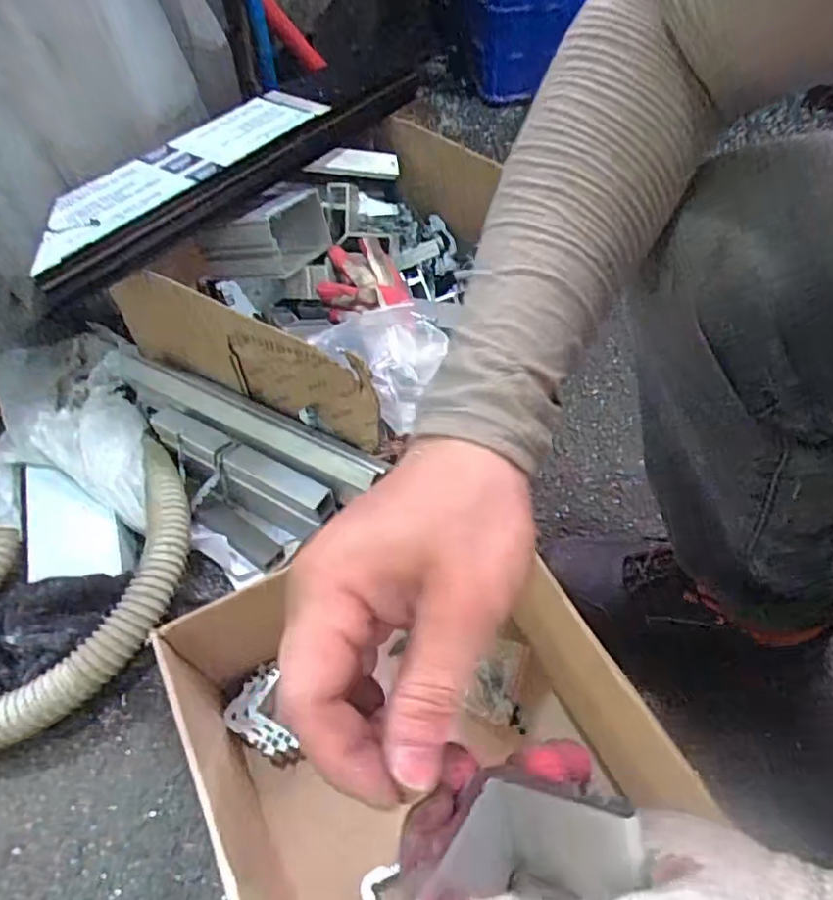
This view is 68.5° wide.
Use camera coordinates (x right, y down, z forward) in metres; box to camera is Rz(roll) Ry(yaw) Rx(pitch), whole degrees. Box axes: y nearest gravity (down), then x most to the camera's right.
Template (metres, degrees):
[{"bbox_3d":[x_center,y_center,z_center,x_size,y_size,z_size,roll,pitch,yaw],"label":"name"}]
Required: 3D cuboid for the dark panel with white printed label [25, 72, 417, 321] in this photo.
[{"bbox_3d":[-0.199,-0.373,0.759,0.128,0.069,0.643,29,59,23],"label":"dark panel with white printed label"}]

